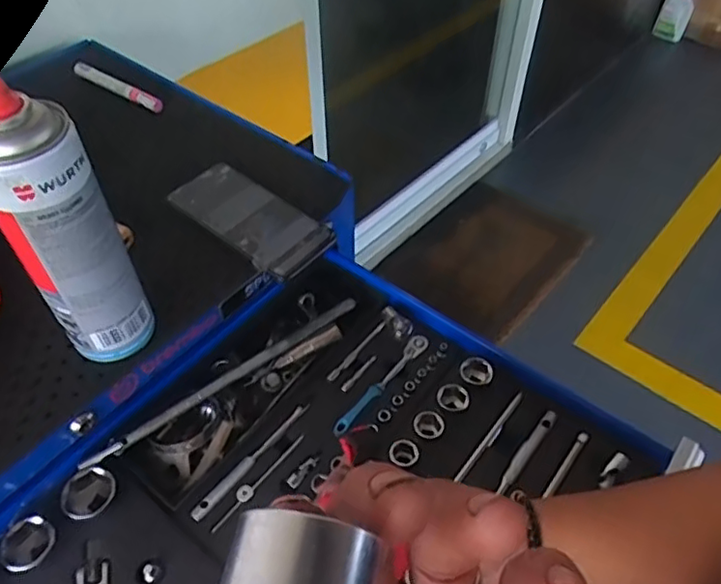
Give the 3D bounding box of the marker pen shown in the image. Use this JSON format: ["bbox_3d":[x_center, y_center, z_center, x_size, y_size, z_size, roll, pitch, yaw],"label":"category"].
[{"bbox_3d":[-0.292,-0.247,0.721,0.143,0.014,0.017,26,54,21],"label":"marker pen"}]

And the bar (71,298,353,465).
[{"bbox_3d":[-0.117,0.075,0.541,0.275,0.018,0.018,-29,55,-23],"label":"bar"}]

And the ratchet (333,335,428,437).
[{"bbox_3d":[0.022,0.086,0.561,0.016,0.012,0.135,30,56,24],"label":"ratchet"}]

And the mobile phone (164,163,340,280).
[{"bbox_3d":[-0.105,-0.072,0.574,0.164,0.013,0.076,31,56,24],"label":"mobile phone"}]

